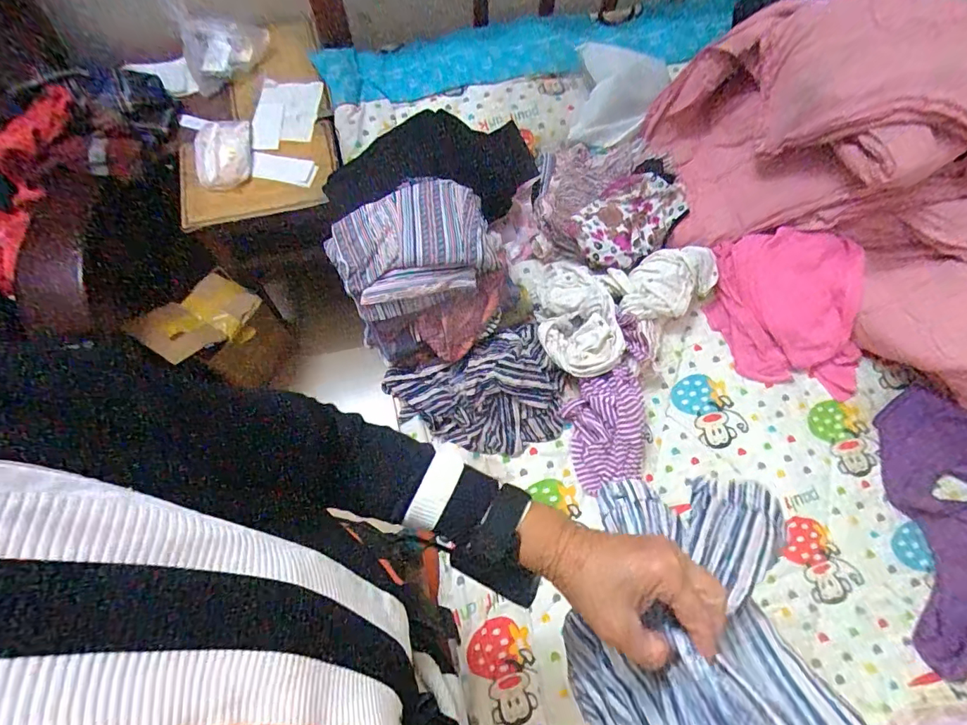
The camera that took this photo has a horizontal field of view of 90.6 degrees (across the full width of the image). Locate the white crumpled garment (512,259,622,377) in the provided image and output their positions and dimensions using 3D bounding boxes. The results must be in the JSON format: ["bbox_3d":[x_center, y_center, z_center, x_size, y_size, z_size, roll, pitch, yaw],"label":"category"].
[{"bbox_3d":[0.173,-0.110,0.955,0.161,0.071,0.296,-17,56,-6],"label":"white crumpled garment"}]

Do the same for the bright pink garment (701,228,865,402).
[{"bbox_3d":[0.609,-0.109,0.953,0.280,0.112,0.294,8,70,3],"label":"bright pink garment"}]

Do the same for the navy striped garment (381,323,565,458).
[{"bbox_3d":[0.002,0.069,0.902,0.317,0.082,0.222,-22,71,-8],"label":"navy striped garment"}]

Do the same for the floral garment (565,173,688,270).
[{"bbox_3d":[0.312,-0.312,1.012,0.262,0.060,0.163,-40,75,-14],"label":"floral garment"}]

